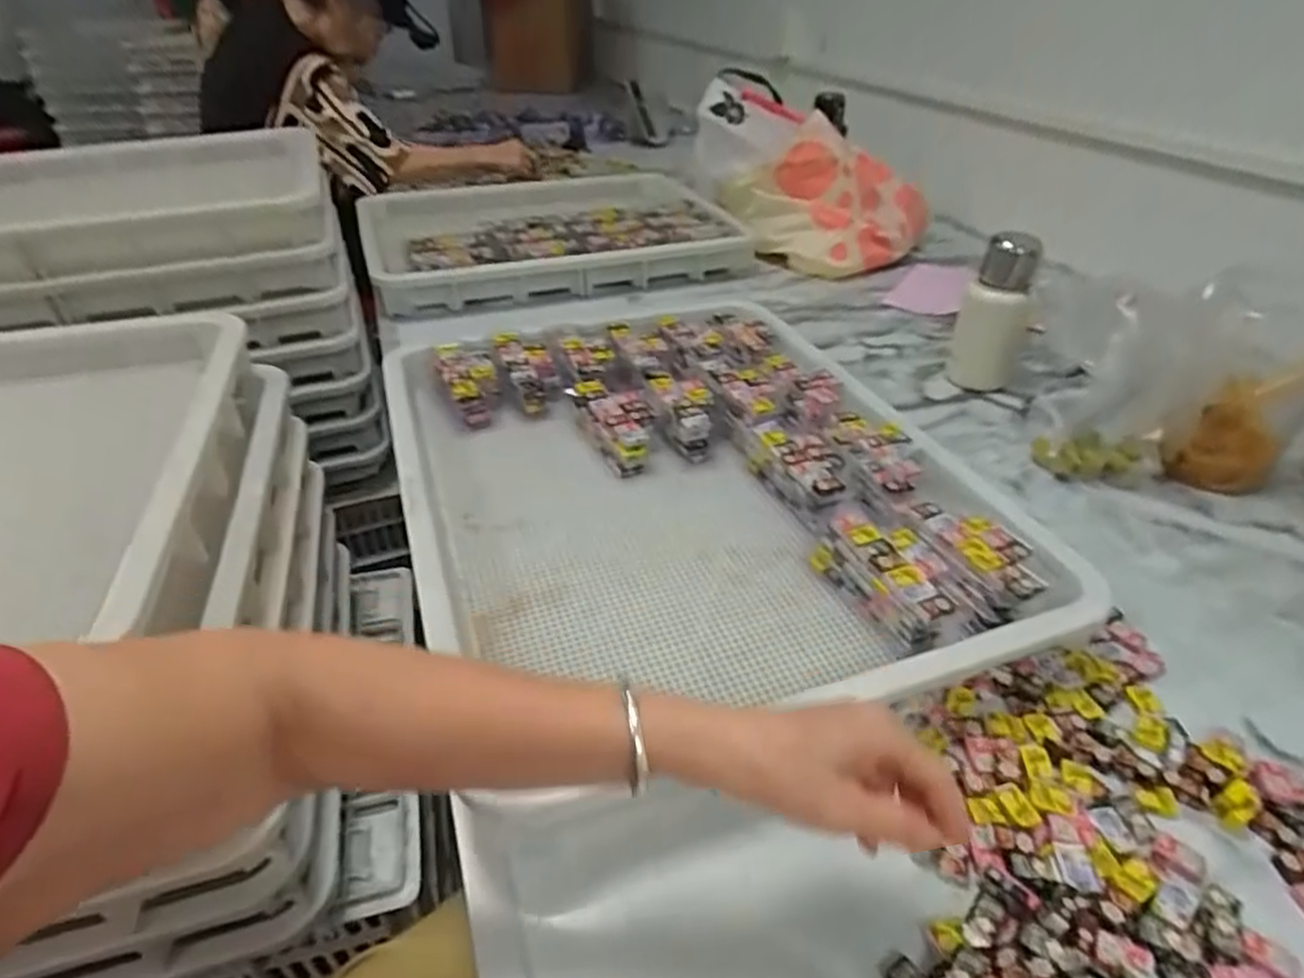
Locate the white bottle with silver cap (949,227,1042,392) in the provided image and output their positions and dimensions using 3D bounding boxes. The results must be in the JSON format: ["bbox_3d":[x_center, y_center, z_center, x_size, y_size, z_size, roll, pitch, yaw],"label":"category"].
[{"bbox_3d":[0.421,-0.218,0.897,0.078,0.178,0.065,11,37,17],"label":"white bottle with silver cap"}]

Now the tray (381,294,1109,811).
[{"bbox_3d":[0.031,-0.007,0.687,0.479,0.095,0.574,-13,37,-16],"label":"tray"}]

